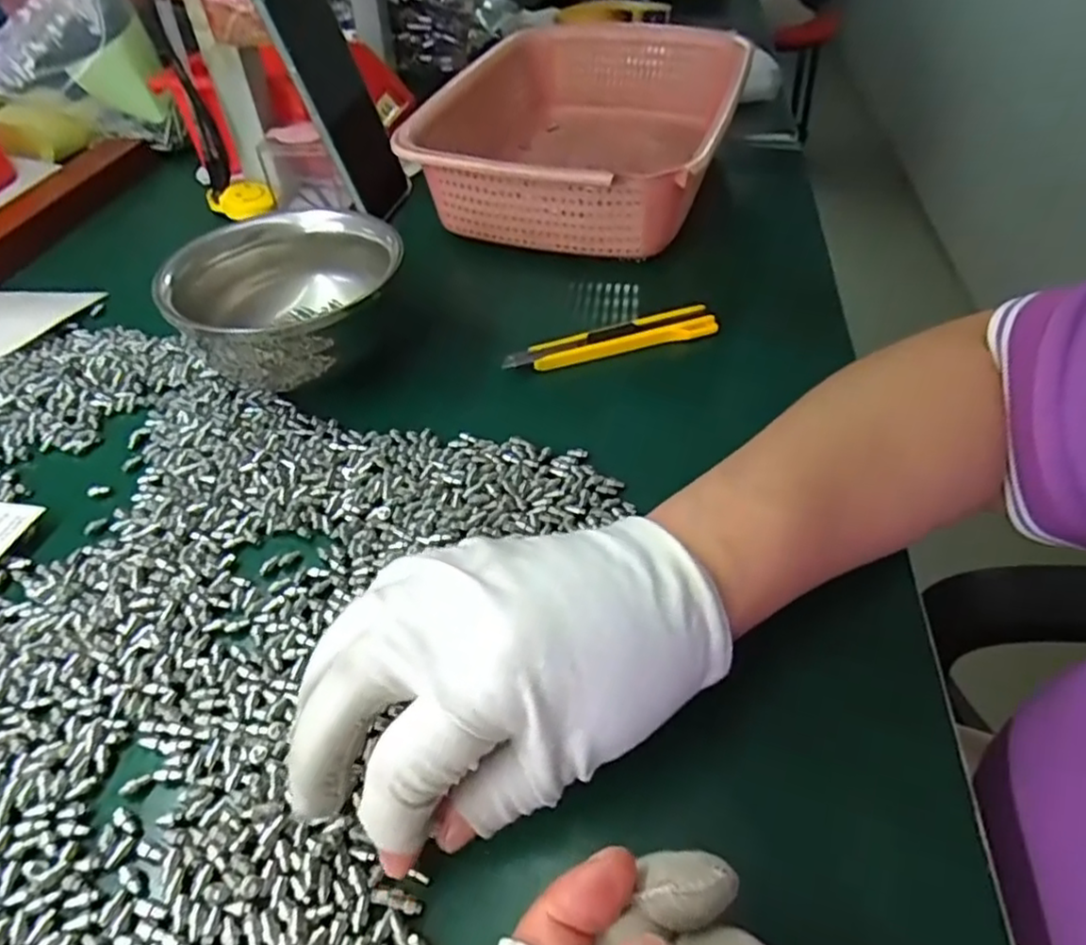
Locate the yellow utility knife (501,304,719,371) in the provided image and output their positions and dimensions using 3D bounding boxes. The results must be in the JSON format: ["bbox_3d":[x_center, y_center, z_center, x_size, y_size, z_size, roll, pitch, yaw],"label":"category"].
[{"bbox_3d":[0.040,-0.079,0.403,0.128,0.010,0.019,-13,46,-10],"label":"yellow utility knife"}]

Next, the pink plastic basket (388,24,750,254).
[{"bbox_3d":[0.033,-0.267,0.534,0.203,0.072,0.291,11,47,13],"label":"pink plastic basket"}]

